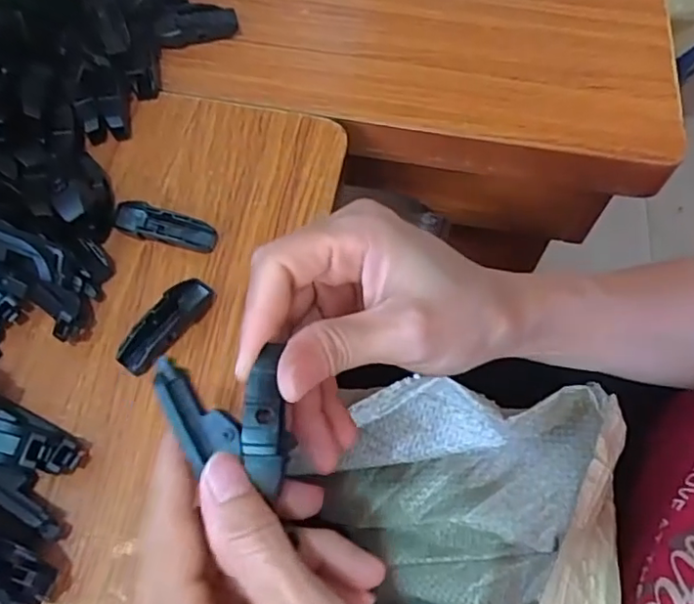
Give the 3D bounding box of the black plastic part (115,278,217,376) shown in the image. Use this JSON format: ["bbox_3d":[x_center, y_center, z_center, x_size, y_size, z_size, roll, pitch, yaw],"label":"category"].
[{"bbox_3d":[-0.087,0.011,0.289,0.018,0.015,0.054,36,66,16],"label":"black plastic part"}]

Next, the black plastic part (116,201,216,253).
[{"bbox_3d":[-0.096,-0.040,0.313,0.054,0.015,0.014,12,62,4],"label":"black plastic part"}]

